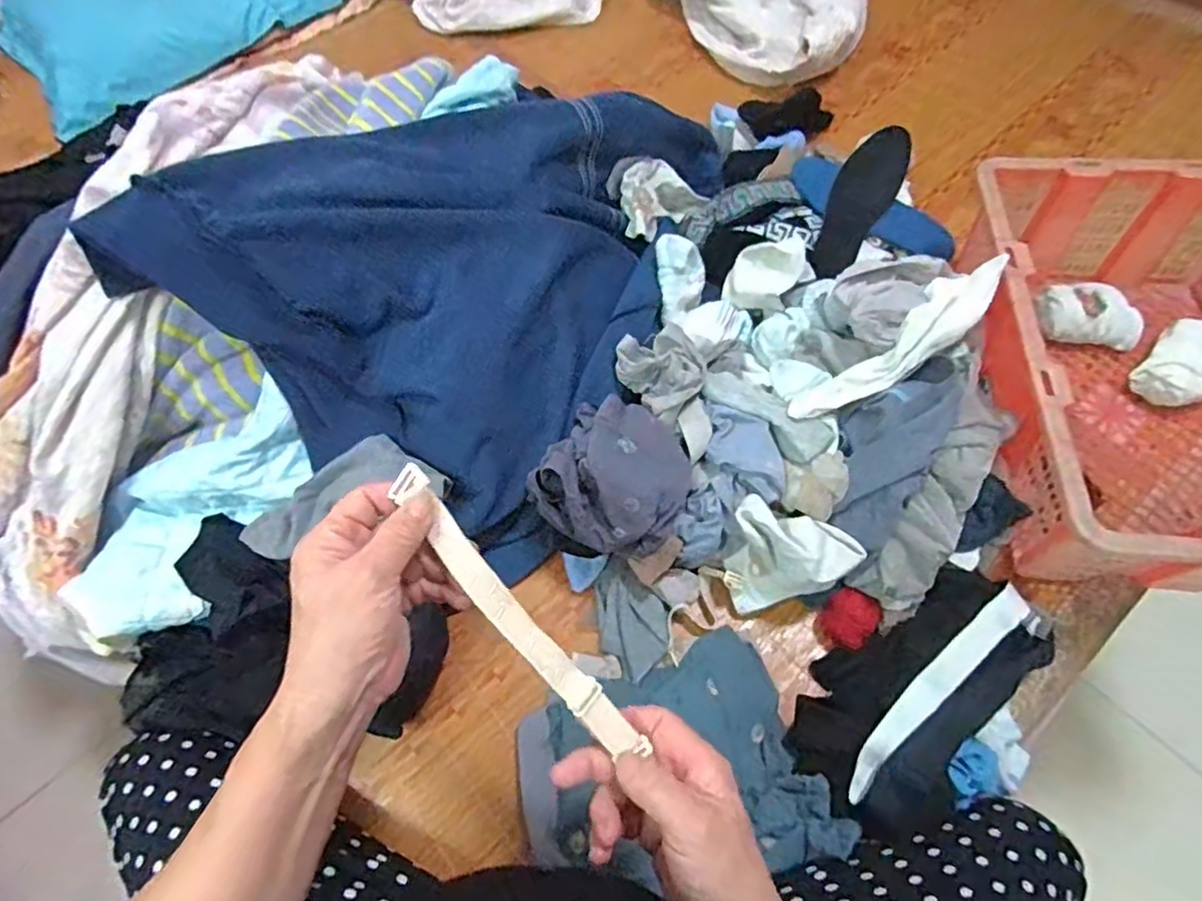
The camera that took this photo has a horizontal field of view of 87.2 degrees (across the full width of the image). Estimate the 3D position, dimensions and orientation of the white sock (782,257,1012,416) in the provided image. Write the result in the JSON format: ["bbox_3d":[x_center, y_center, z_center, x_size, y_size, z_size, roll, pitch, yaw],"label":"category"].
[{"bbox_3d":[0.297,-0.109,0.626,0.252,0.084,0.073,-38,68,7],"label":"white sock"}]

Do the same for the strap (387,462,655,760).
[{"bbox_3d":[-0.049,0.098,0.370,0.022,0.010,0.213,-40,93,-15],"label":"strap"}]

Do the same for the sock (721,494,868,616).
[{"bbox_3d":[0.175,0.108,0.603,0.107,0.090,0.087,21,65,15],"label":"sock"}]

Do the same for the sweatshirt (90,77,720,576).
[{"bbox_3d":[-0.106,-0.234,0.665,0.381,0.274,0.622,24,68,13],"label":"sweatshirt"}]

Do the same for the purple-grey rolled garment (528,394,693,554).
[{"bbox_3d":[0.012,0.025,0.605,0.136,0.050,0.133,-2,62,3],"label":"purple-grey rolled garment"}]

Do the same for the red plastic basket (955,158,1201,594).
[{"bbox_3d":[0.575,-0.089,0.656,0.337,0.181,0.469,1,62,5],"label":"red plastic basket"}]

